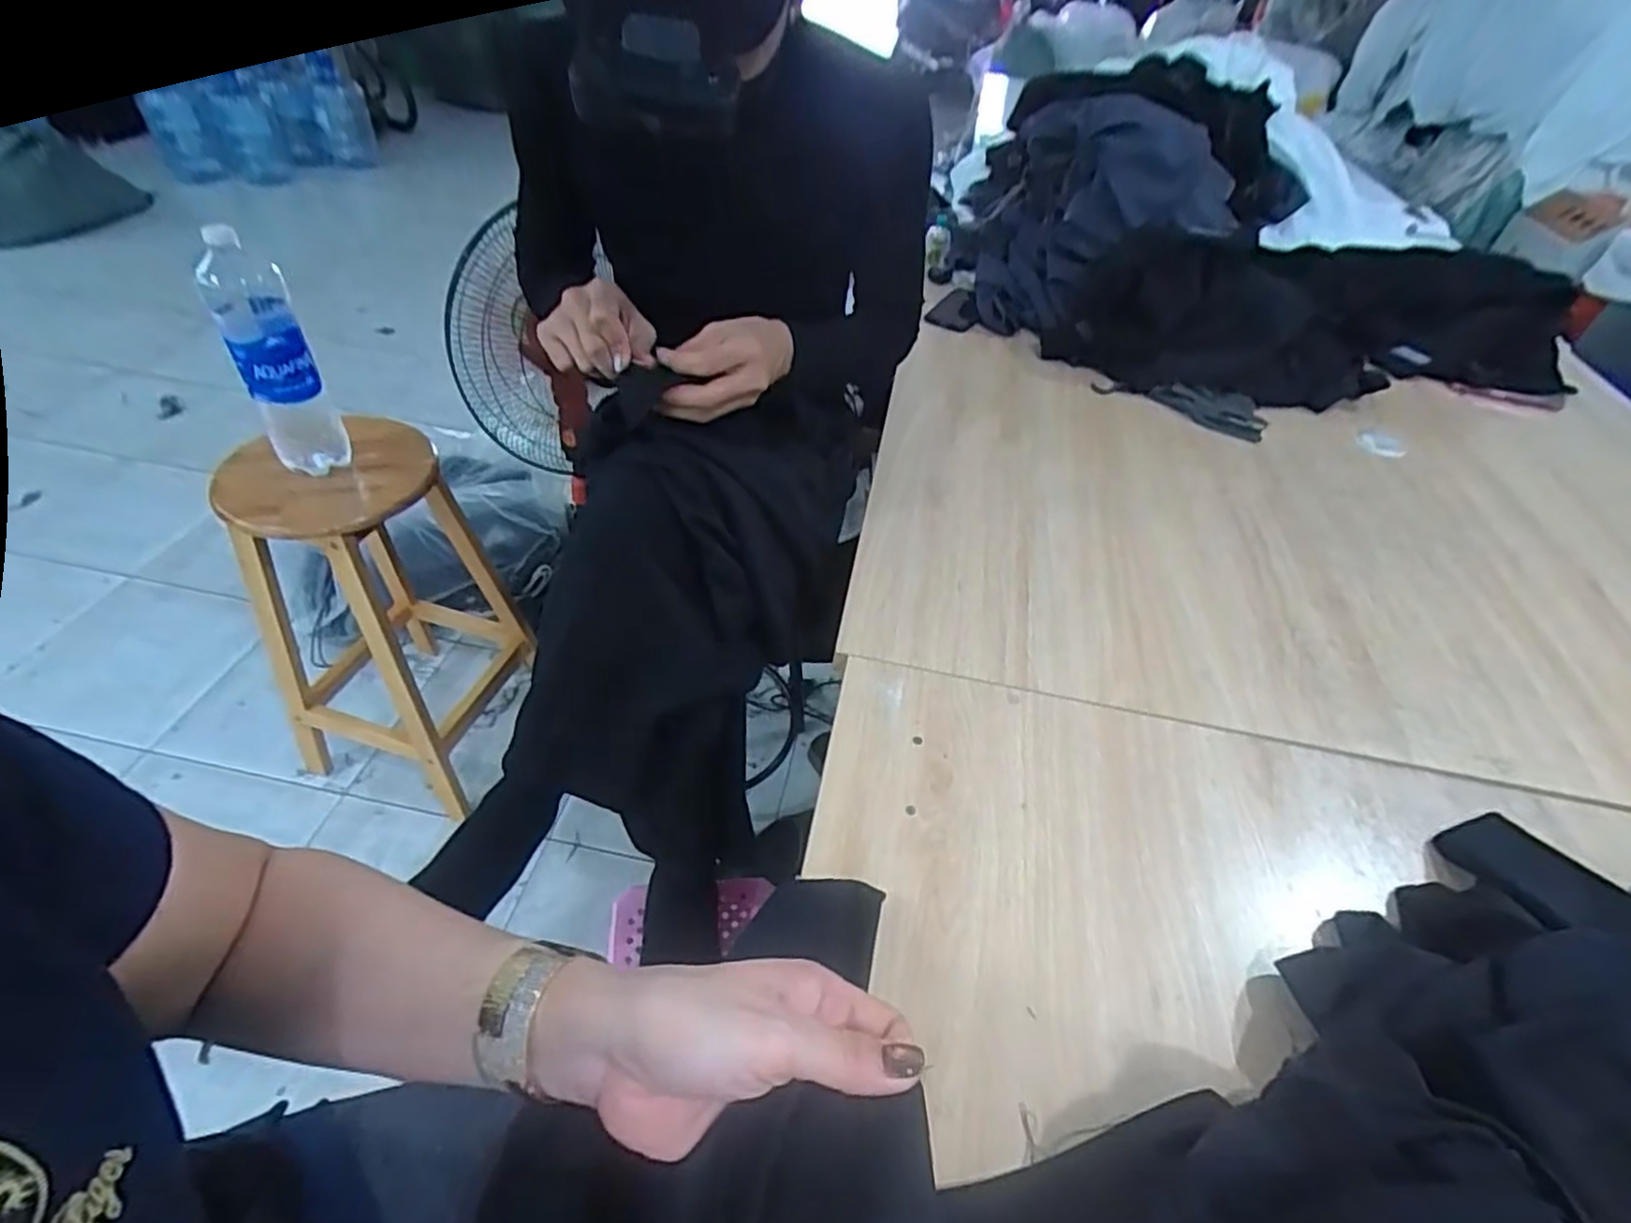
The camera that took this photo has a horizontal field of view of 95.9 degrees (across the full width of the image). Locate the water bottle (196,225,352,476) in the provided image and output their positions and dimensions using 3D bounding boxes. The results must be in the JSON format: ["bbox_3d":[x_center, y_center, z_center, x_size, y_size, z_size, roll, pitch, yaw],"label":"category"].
[{"bbox_3d":[-0.701,-0.325,0.951,0.089,0.310,0.110,-27,54,-29],"label":"water bottle"}]

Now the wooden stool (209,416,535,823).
[{"bbox_3d":[-0.731,0.002,1.269,0.329,0.637,0.344,16,46,10],"label":"wooden stool"}]

